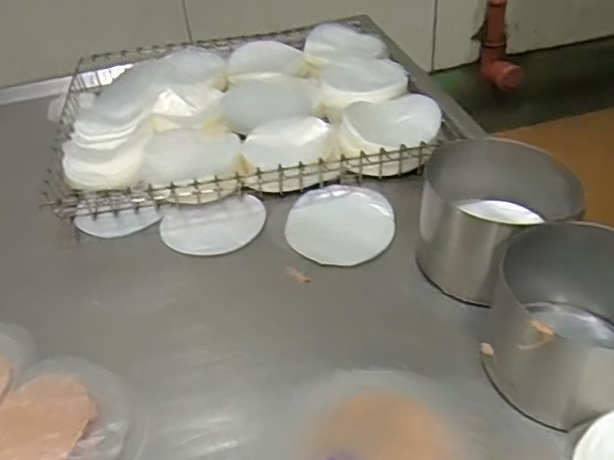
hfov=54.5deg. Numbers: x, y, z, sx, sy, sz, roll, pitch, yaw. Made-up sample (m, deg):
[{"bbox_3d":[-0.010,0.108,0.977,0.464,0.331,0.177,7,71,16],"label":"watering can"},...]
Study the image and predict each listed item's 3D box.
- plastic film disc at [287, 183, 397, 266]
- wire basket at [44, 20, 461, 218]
[{"bbox_3d":[0.040,-0.011,0.702,0.120,0.005,0.137,-4,41,3],"label":"plastic film disc"},{"bbox_3d":[-0.099,-0.187,0.881,0.510,0.059,0.439,-10,41,-4],"label":"wire basket"}]

